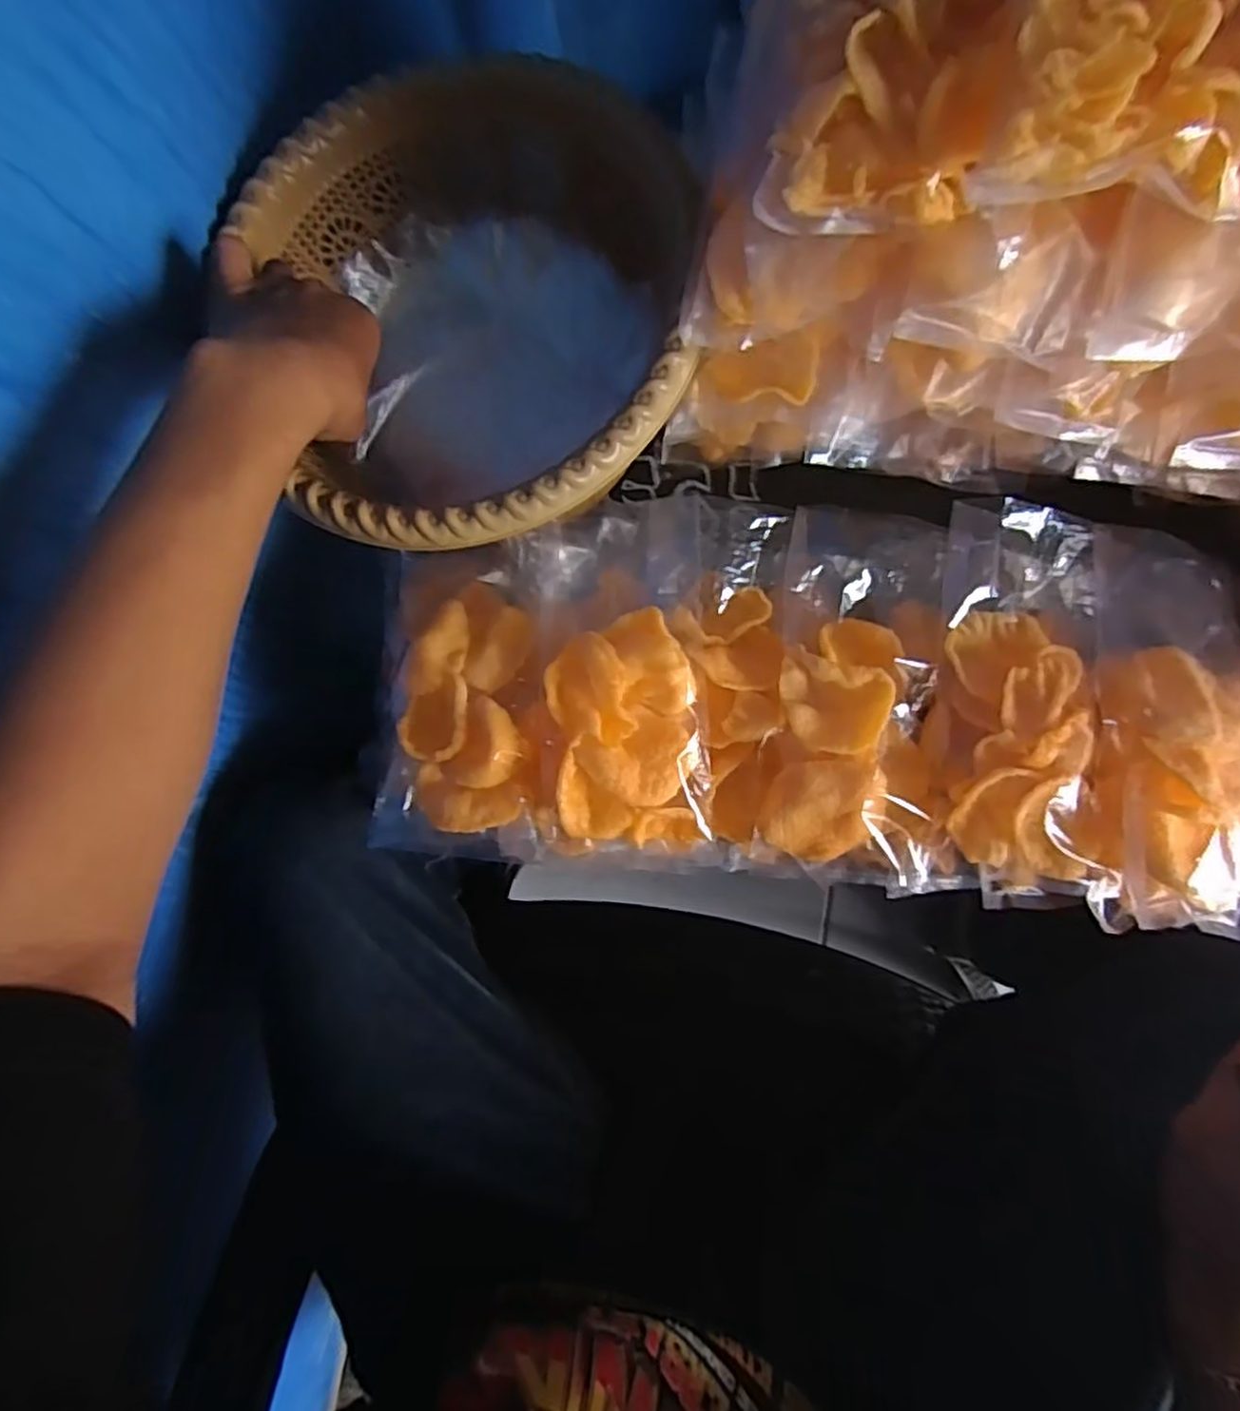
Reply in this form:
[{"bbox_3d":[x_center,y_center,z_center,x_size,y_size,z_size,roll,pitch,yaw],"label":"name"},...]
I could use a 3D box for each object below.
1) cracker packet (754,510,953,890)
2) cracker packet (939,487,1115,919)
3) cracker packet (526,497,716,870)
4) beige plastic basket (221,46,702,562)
[{"bbox_3d":[0.127,-0.011,0.395,0.094,0.057,0.209,6,84,7],"label":"cracker packet"},{"bbox_3d":[0.212,0.001,0.383,0.084,0.056,0.211,1,84,6],"label":"cracker packet"},{"bbox_3d":[-0.003,-0.018,0.406,0.103,0.076,0.211,-2,84,6],"label":"cracker packet"},{"bbox_3d":[-0.079,-0.209,0.413,0.234,0.107,0.261,-16,82,4],"label":"beige plastic basket"}]

